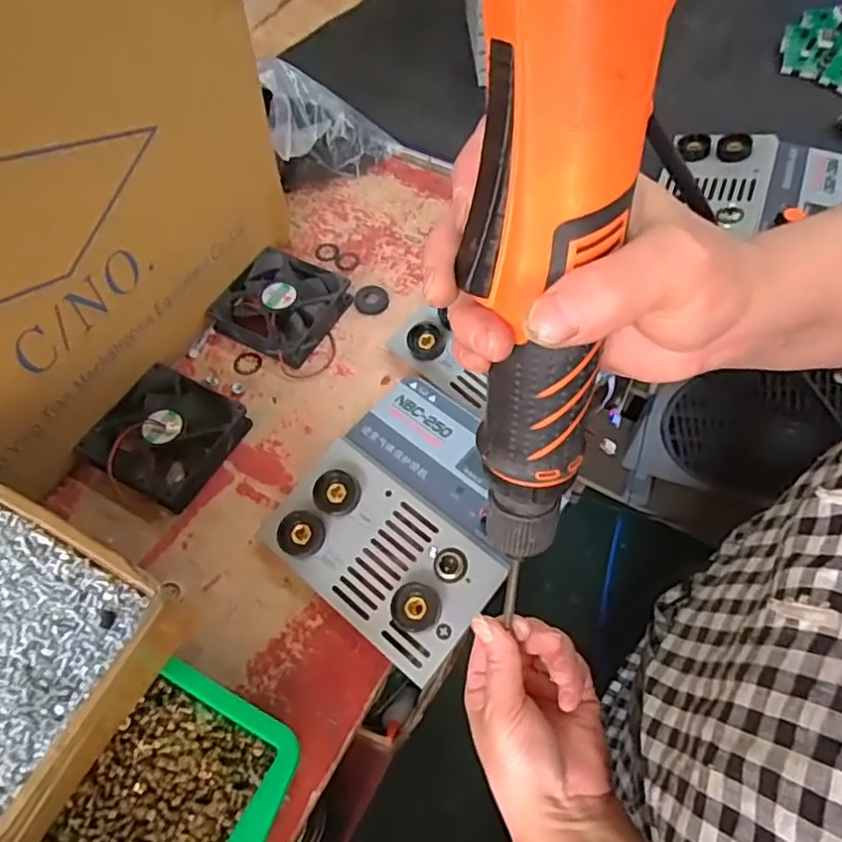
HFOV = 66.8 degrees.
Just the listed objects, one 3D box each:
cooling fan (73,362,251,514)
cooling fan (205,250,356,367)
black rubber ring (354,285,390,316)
[{"bbox_3d":[-0.195,0.010,0.493,0.092,0.030,0.092,24,65,15],"label":"cooling fan"},{"bbox_3d":[-0.121,-0.103,0.561,0.091,0.026,0.099,28,65,16],"label":"cooling fan"},{"bbox_3d":[-0.044,-0.110,0.579,0.031,0.004,0.030,-1,61,1],"label":"black rubber ring"}]

